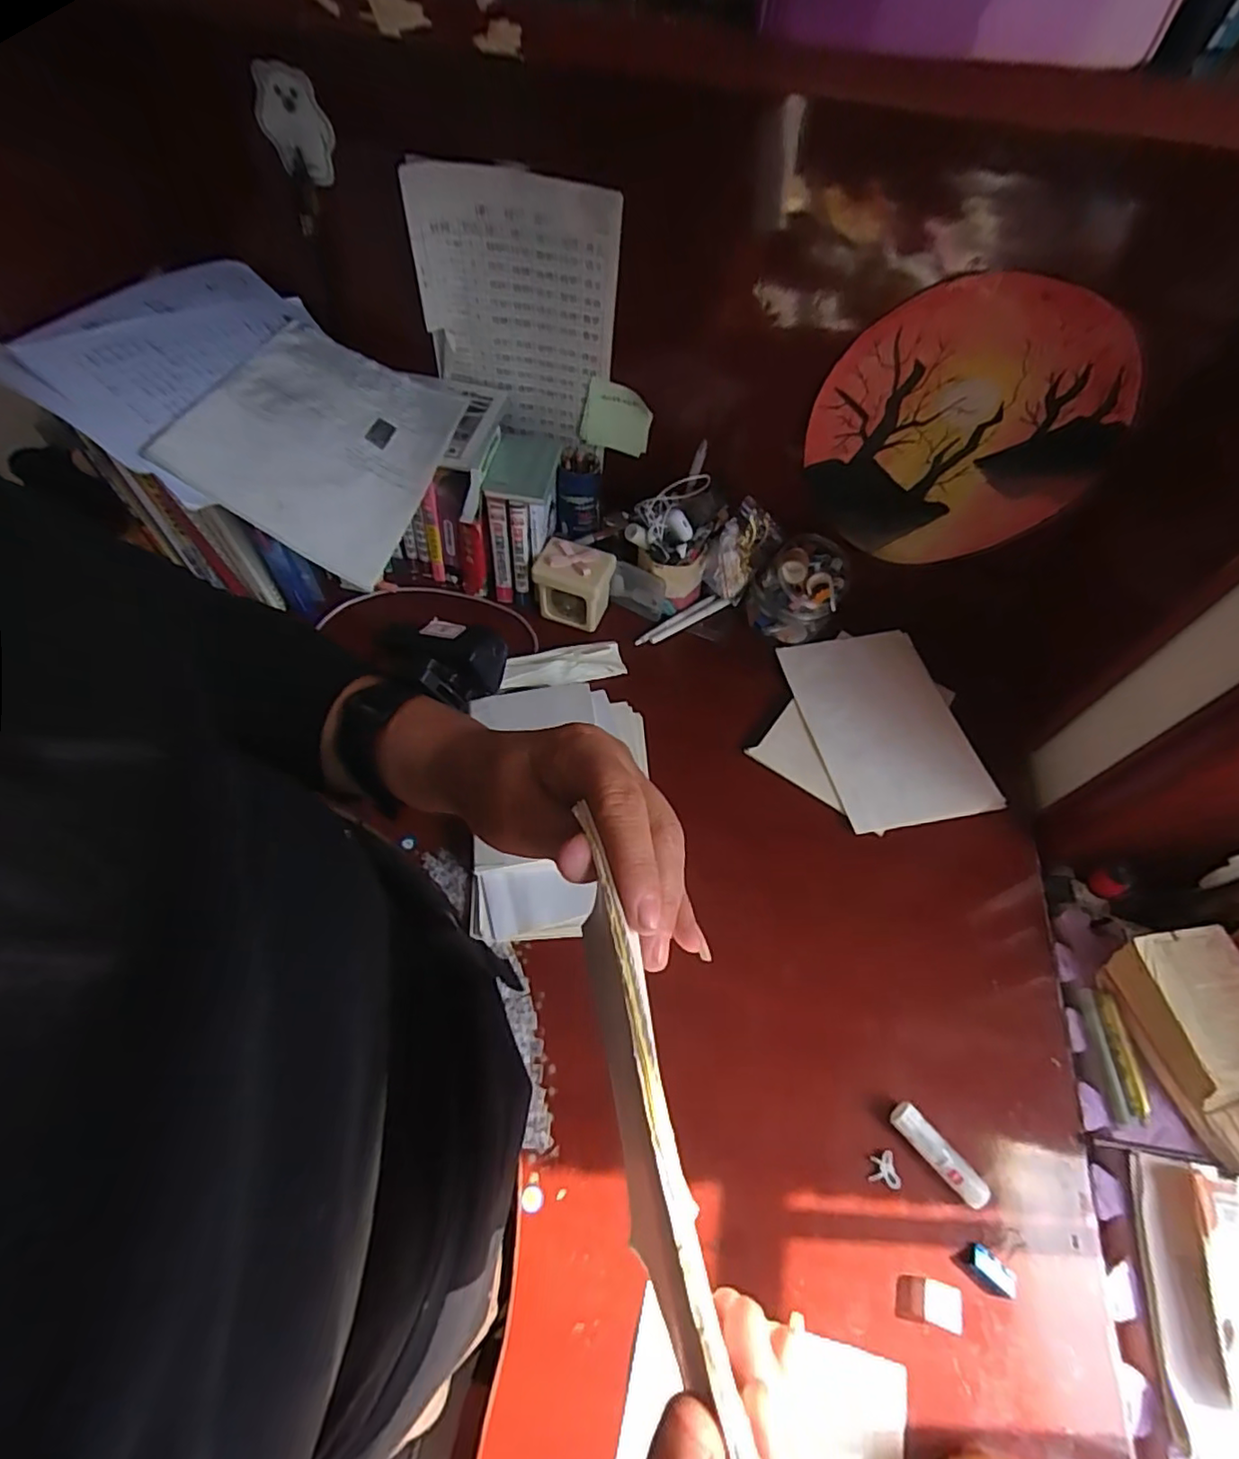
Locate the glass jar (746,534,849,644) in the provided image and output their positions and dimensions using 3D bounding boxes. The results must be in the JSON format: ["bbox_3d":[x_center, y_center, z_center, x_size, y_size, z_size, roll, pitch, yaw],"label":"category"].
[{"bbox_3d":[0.233,-0.183,0.813,0.107,0.109,0.099,1,59,-2],"label":"glass jar"}]

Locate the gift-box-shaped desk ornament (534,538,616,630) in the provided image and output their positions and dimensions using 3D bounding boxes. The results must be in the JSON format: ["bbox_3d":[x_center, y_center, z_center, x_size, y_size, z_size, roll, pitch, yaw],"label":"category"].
[{"bbox_3d":[-0.057,-0.187,0.813,0.093,0.093,0.066,20,60,10],"label":"gift-box-shaped desk ornament"}]

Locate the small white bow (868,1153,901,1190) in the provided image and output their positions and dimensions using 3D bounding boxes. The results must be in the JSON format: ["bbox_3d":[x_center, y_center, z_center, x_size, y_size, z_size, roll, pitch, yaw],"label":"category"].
[{"bbox_3d":[0.227,0.375,0.531,0.026,0.005,0.026,15,59,7],"label":"small white bow"}]

